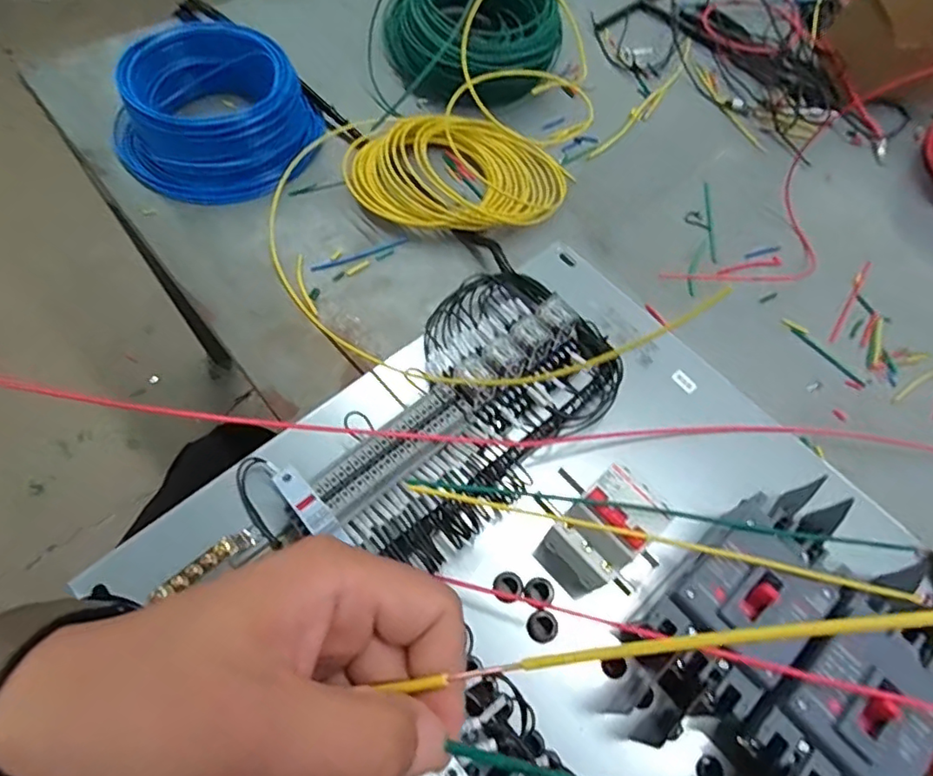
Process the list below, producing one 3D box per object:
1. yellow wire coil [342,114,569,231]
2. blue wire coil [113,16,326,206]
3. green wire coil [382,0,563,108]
[{"bbox_3d":[-0.006,-0.237,0.609,0.241,0.050,0.159,-8,64,-8],"label":"yellow wire coil"},{"bbox_3d":[-0.267,-0.294,0.600,0.208,0.077,0.185,-21,66,-14],"label":"blue wire coil"},{"bbox_3d":[0.015,-0.434,0.693,0.194,0.093,0.161,-22,67,-15],"label":"green wire coil"}]

